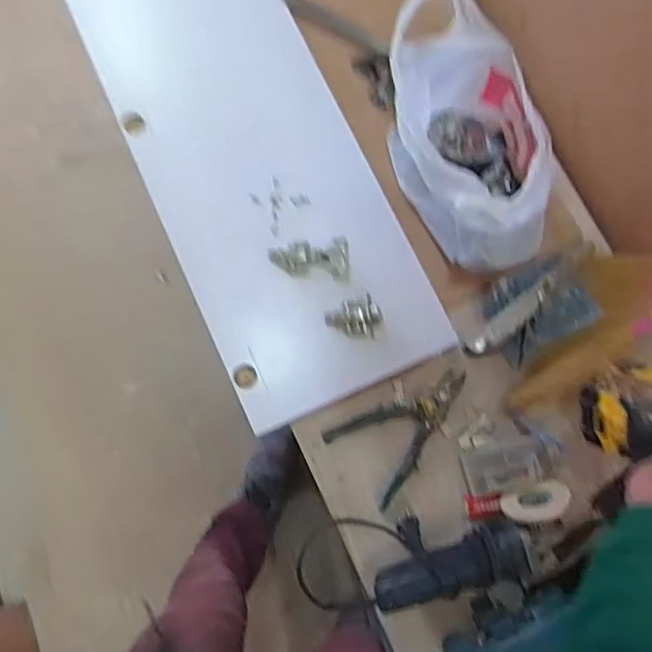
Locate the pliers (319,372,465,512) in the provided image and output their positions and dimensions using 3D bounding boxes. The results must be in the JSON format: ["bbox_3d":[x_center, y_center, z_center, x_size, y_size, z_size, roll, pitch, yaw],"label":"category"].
[{"bbox_3d":[0.129,0.161,0.924,0.222,0.018,0.135,-33,81,-8],"label":"pliers"}]

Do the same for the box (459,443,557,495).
[{"bbox_3d":[0.272,0.211,0.897,0.128,0.027,0.063,-10,78,-4],"label":"box"}]

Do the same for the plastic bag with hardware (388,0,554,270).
[{"bbox_3d":[0.216,-0.268,0.877,0.208,0.203,0.340,-8,78,-3],"label":"plastic bag with hardware"}]

